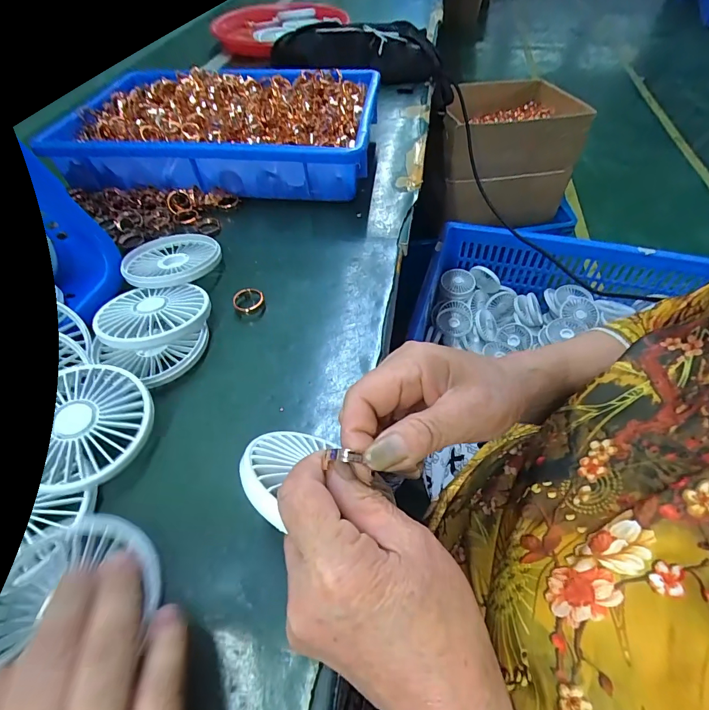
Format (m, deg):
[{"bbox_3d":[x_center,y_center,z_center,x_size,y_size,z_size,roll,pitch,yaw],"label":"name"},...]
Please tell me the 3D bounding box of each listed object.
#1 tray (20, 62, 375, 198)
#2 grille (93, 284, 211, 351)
[{"bbox_3d":[-0.133,-0.273,0.472,0.305,0.068,0.217,5,54,3],"label":"tray"},{"bbox_3d":[-0.161,-0.032,0.315,0.081,0.012,0.072,-4,45,-5],"label":"grille"}]

